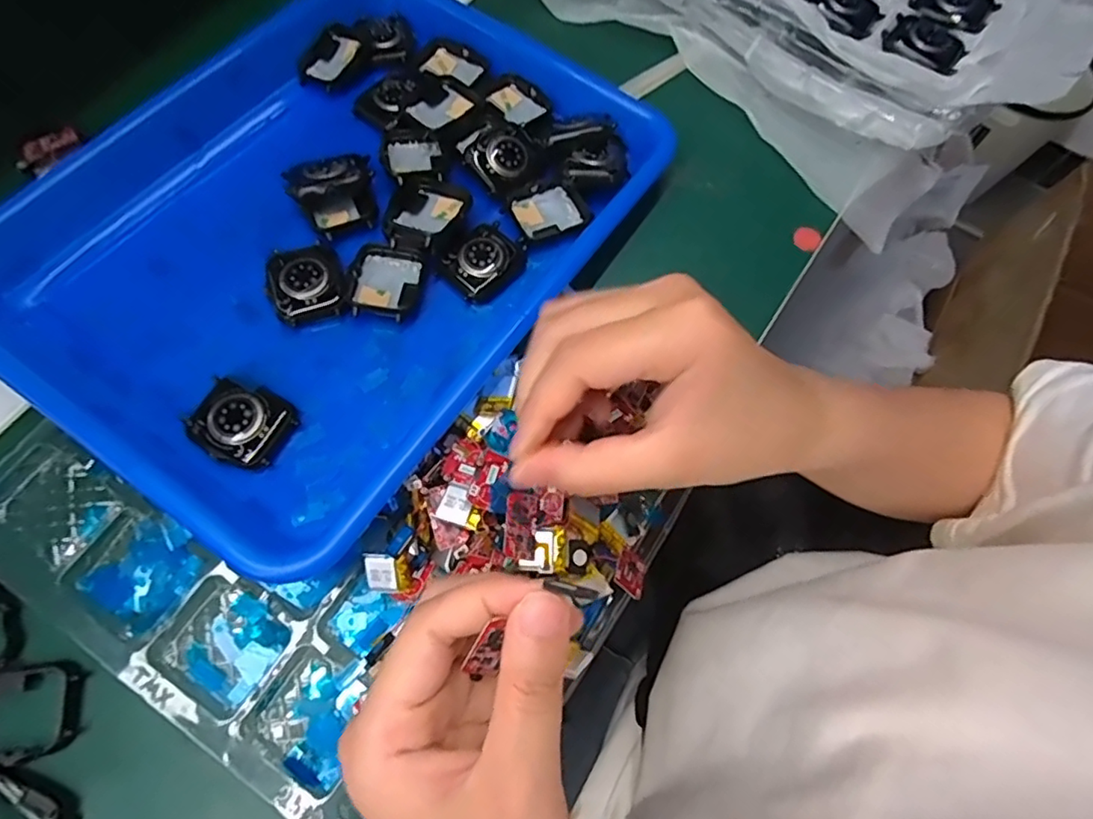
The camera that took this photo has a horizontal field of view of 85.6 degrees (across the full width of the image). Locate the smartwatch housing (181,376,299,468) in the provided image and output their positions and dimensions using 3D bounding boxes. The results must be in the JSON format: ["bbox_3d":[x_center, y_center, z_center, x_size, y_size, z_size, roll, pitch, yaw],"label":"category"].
[{"bbox_3d":[-0.140,0.005,0.271,0.043,0.012,0.037,30,72,8],"label":"smartwatch housing"}]

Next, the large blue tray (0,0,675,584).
[{"bbox_3d":[-0.114,-0.111,0.316,0.256,0.045,0.323,33,73,9],"label":"large blue tray"}]

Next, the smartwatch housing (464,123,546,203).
[{"bbox_3d":[-0.021,-0.143,0.334,0.040,0.009,0.035,-38,76,-14],"label":"smartwatch housing"}]

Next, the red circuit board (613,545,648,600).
[{"bbox_3d":[0.038,0.072,0.262,0.015,0.027,0.004,41,119,2],"label":"red circuit board"}]

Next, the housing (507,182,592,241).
[{"bbox_3d":[0.002,-0.113,0.337,0.038,0.007,0.034,-31,75,-12],"label":"housing"}]

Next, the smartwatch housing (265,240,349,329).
[{"bbox_3d":[-0.122,-0.065,0.301,0.037,0.010,0.045,-17,72,-8],"label":"smartwatch housing"}]

